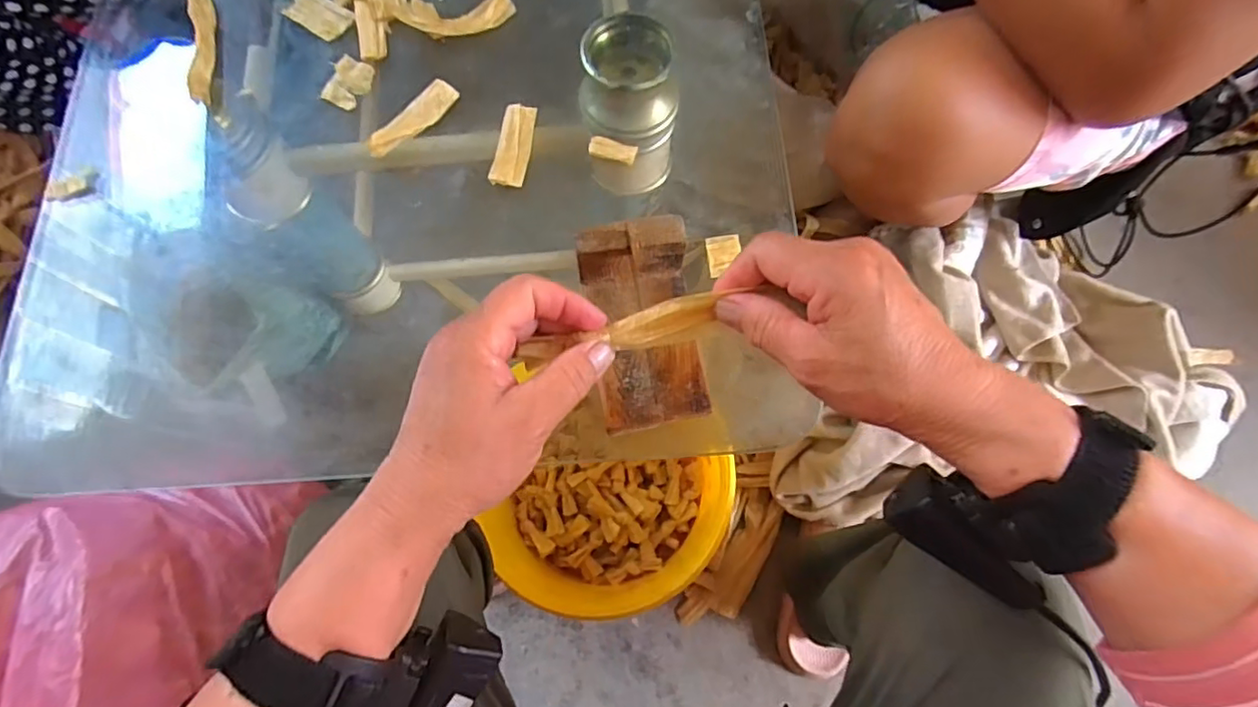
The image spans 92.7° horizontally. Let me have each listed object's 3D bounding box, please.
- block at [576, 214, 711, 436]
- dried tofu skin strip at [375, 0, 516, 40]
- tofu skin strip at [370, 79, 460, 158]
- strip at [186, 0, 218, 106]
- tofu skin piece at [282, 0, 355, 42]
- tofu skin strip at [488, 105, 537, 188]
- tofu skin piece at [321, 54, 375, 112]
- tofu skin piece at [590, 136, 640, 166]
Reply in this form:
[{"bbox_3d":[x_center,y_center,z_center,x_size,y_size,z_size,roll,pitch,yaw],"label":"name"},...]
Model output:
[{"bbox_3d":[0.009,-0.016,0.334,0.060,0.044,0.105,-9,72,-2],"label":"block"},{"bbox_3d":[-0.134,-0.248,0.443,0.098,0.011,0.033,-8,72,-2],"label":"dried tofu skin strip"},{"bbox_3d":[-0.148,-0.160,0.413,0.019,0.004,0.074,43,70,-13],"label":"tofu skin strip"},{"bbox_3d":[-0.309,-0.226,0.435,0.016,0.015,0.104,-13,73,-4],"label":"strip"},{"bbox_3d":[-0.230,-0.251,0.446,0.044,0.005,0.030,32,75,10],"label":"tofu skin piece"},{"bbox_3d":[-0.078,-0.141,0.408,0.022,0.009,0.061,8,72,3],"label":"tofu skin strip"},{"bbox_3d":[-0.200,-0.192,0.429,0.028,0.008,0.039,20,73,7],"label":"tofu skin piece"},{"bbox_3d":[-0.011,-0.138,0.408,0.032,0.006,0.015,14,73,5],"label":"tofu skin piece"}]

